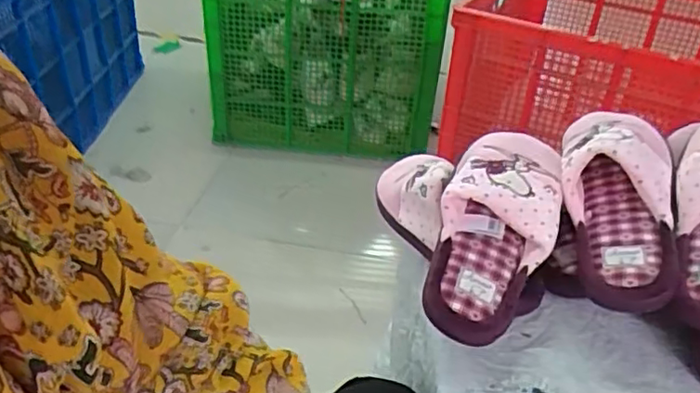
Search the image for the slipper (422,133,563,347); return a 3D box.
[{"bbox_3d":[0.132,0.018,0.546,0.102,0.055,0.241,17,61,19],"label":"slipper"}]

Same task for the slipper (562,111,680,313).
[{"bbox_3d":[0.248,-0.003,0.561,0.101,0.073,0.231,7,57,5],"label":"slipper"}]

